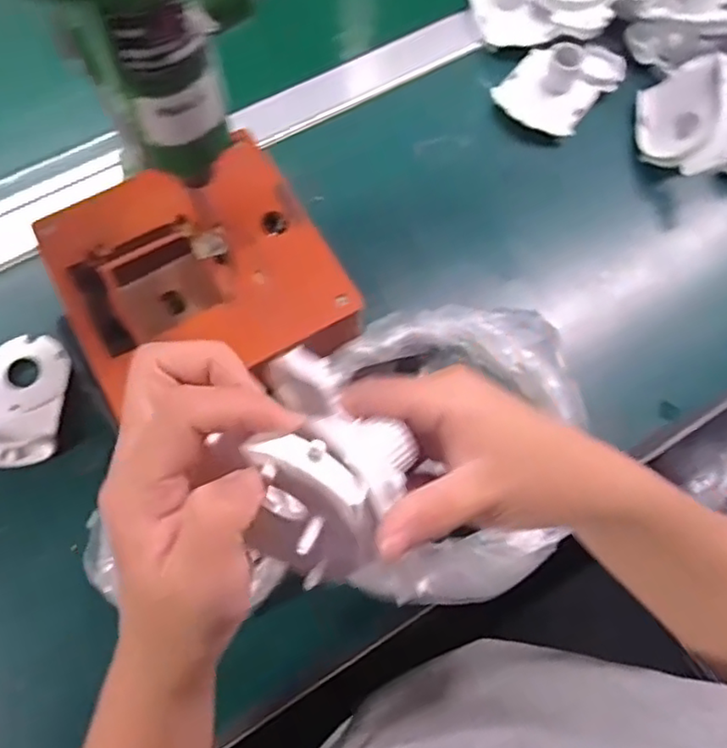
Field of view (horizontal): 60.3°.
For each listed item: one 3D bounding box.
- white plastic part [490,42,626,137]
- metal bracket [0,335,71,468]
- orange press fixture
[{"bbox_3d":[0.162,-0.237,0.509,0.107,0.038,0.069,-41,76,-15],"label":"white plastic part"},{"bbox_3d":[-0.227,0.017,0.411,0.056,0.013,0.087,2,69,-2],"label":"metal bracket"},{"bbox_3d":[-0.103,-0.049,0.399,0.157,0.065,0.161,-31,74,-13],"label":"orange press fixture"}]

